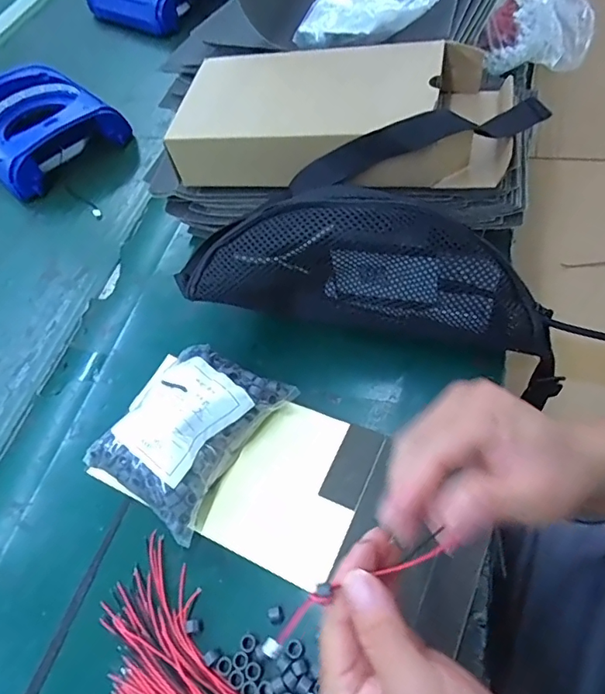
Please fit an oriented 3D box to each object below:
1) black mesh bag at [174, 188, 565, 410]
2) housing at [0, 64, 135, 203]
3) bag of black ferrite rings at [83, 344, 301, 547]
[{"bbox_3d":[0.058,-0.059,0.395,0.298,0.122,0.060,14,38,4],"label":"black mesh bag"},{"bbox_3d":[-0.362,-0.304,0.678,0.165,0.066,0.219,-42,61,-18],"label":"housing"},{"bbox_3d":[-0.087,0.064,0.393,0.100,0.064,0.135,24,64,25],"label":"bag of black ferrite rings"}]

